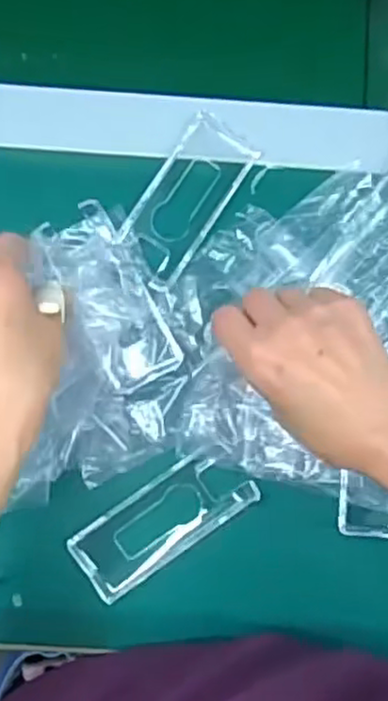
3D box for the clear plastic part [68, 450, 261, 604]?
[{"bbox_3d":[-0.017,0.100,0.407,0.106,0.015,0.045,-34,87,-4],"label":"clear plastic part"}]

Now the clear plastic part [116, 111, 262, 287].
[{"bbox_3d":[-0.005,-0.090,0.417,0.044,0.006,0.100,34,85,1],"label":"clear plastic part"}]

